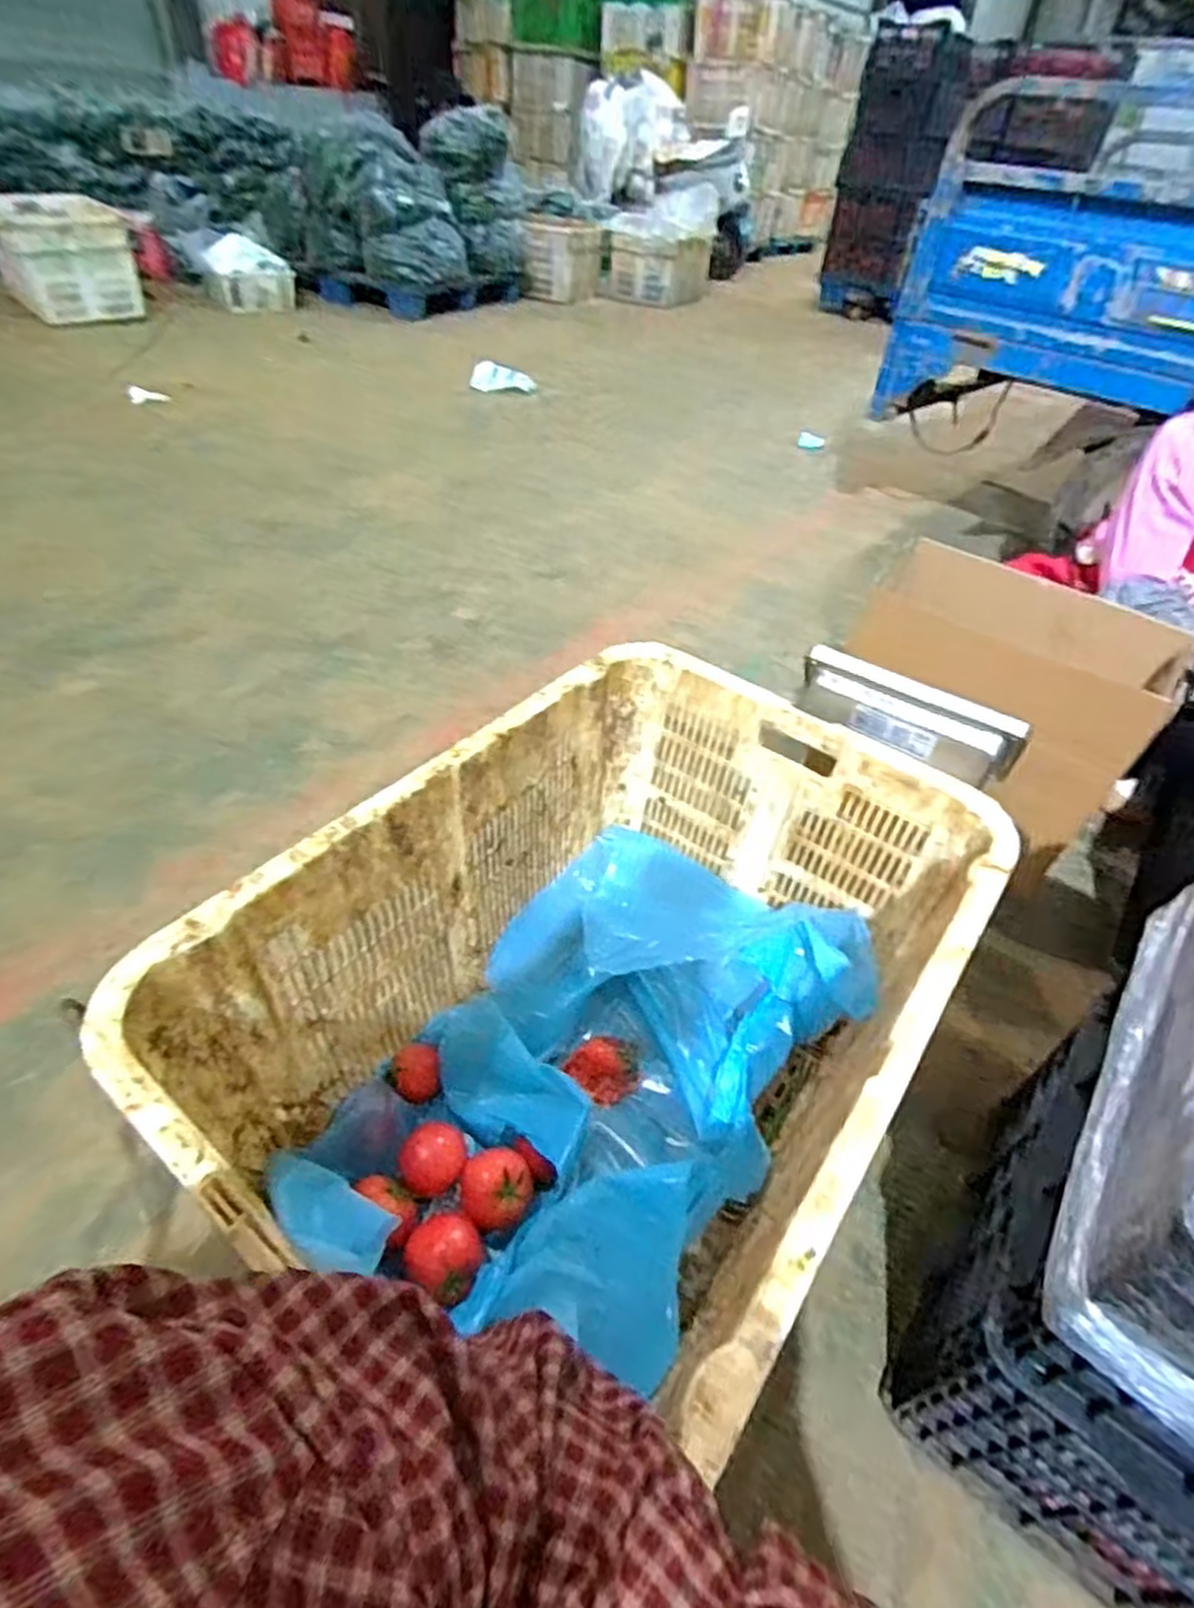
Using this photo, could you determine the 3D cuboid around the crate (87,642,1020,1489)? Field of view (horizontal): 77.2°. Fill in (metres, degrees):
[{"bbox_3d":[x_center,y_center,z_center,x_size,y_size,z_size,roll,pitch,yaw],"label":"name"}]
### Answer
[{"bbox_3d":[0.015,0.207,0.727,0.468,0.370,0.665,30,47,24],"label":"crate"}]

